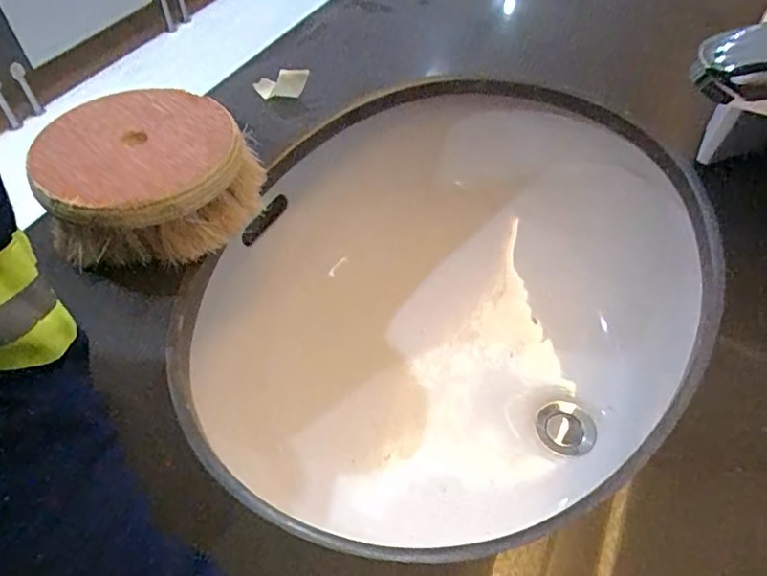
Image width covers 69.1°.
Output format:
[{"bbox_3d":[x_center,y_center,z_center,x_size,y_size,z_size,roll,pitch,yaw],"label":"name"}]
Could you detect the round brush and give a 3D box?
[{"bbox_3d":[-0.157,-0.081,0.386,0.137,0.060,0.127,-18,51,-13],"label":"round brush"}]

